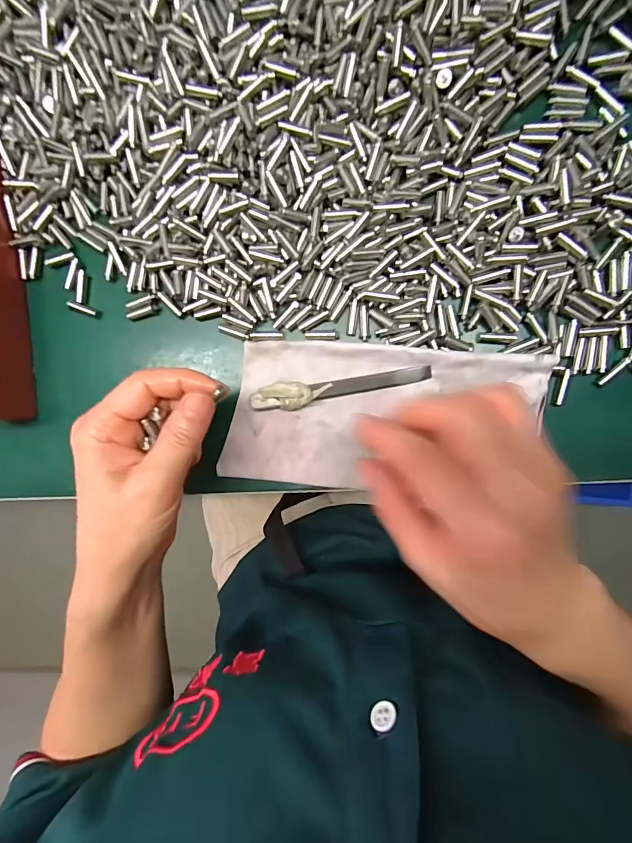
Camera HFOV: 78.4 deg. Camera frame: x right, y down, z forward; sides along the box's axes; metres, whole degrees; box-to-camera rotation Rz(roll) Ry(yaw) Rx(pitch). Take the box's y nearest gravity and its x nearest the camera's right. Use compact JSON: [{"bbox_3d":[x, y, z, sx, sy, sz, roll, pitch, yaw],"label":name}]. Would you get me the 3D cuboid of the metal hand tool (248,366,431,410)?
[{"bbox_3d":[0.015,-0.019,0.236,0.108,0.015,0.017,-6,93,5],"label":"metal hand tool"}]

